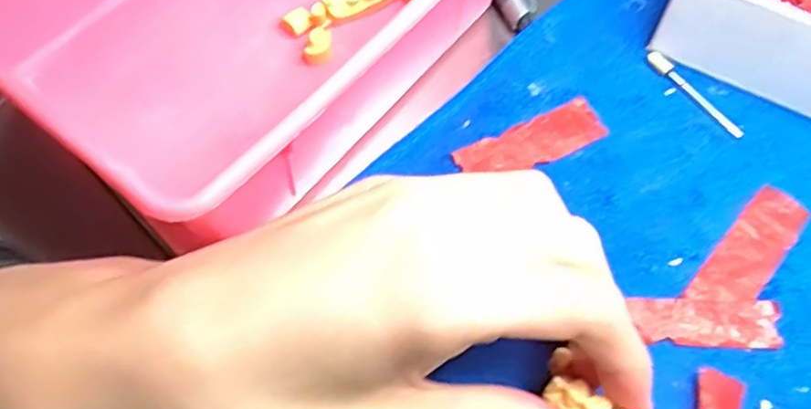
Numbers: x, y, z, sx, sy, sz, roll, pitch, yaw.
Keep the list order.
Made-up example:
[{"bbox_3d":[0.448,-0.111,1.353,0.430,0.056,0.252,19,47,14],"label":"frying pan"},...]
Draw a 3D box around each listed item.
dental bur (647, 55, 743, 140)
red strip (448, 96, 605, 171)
[{"bbox_3d":[0.114,-0.044,0.266,0.006,0.004,0.048,-35,68,-18],"label":"dental bur"},{"bbox_3d":[0.047,-0.023,0.254,0.058,0.004,0.019,-24,72,-16],"label":"red strip"}]

